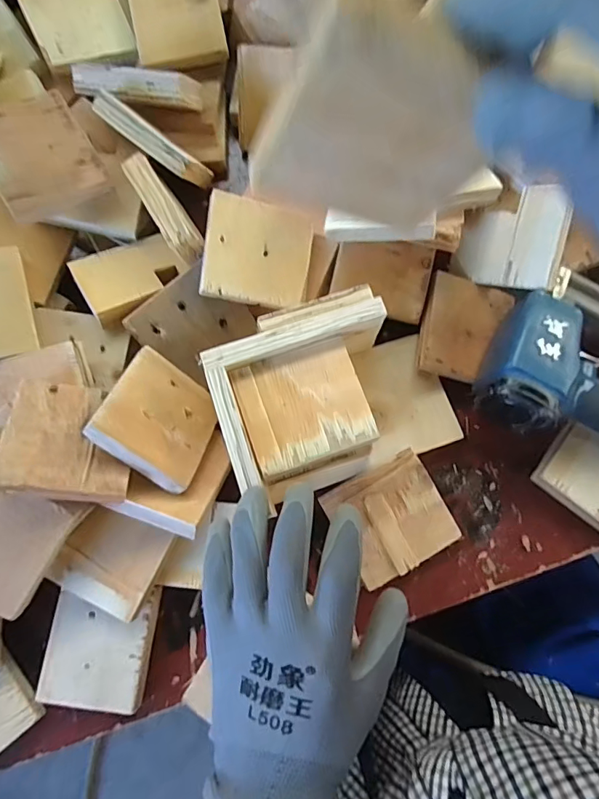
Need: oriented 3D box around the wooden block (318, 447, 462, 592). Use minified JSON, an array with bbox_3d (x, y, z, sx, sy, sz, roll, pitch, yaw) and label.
[{"bbox_3d":[0.078,0.099,0.387,0.089,0.012,0.085,-28,78,-6],"label":"wooden block"}]

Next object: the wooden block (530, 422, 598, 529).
[{"bbox_3d":[0.258,0.071,0.398,0.091,0.018,0.067,37,80,9],"label":"wooden block"}]

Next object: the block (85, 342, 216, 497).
[{"bbox_3d":[-0.107,0.014,0.357,0.082,0.011,0.092,39,41,-23],"label":"block"}]

